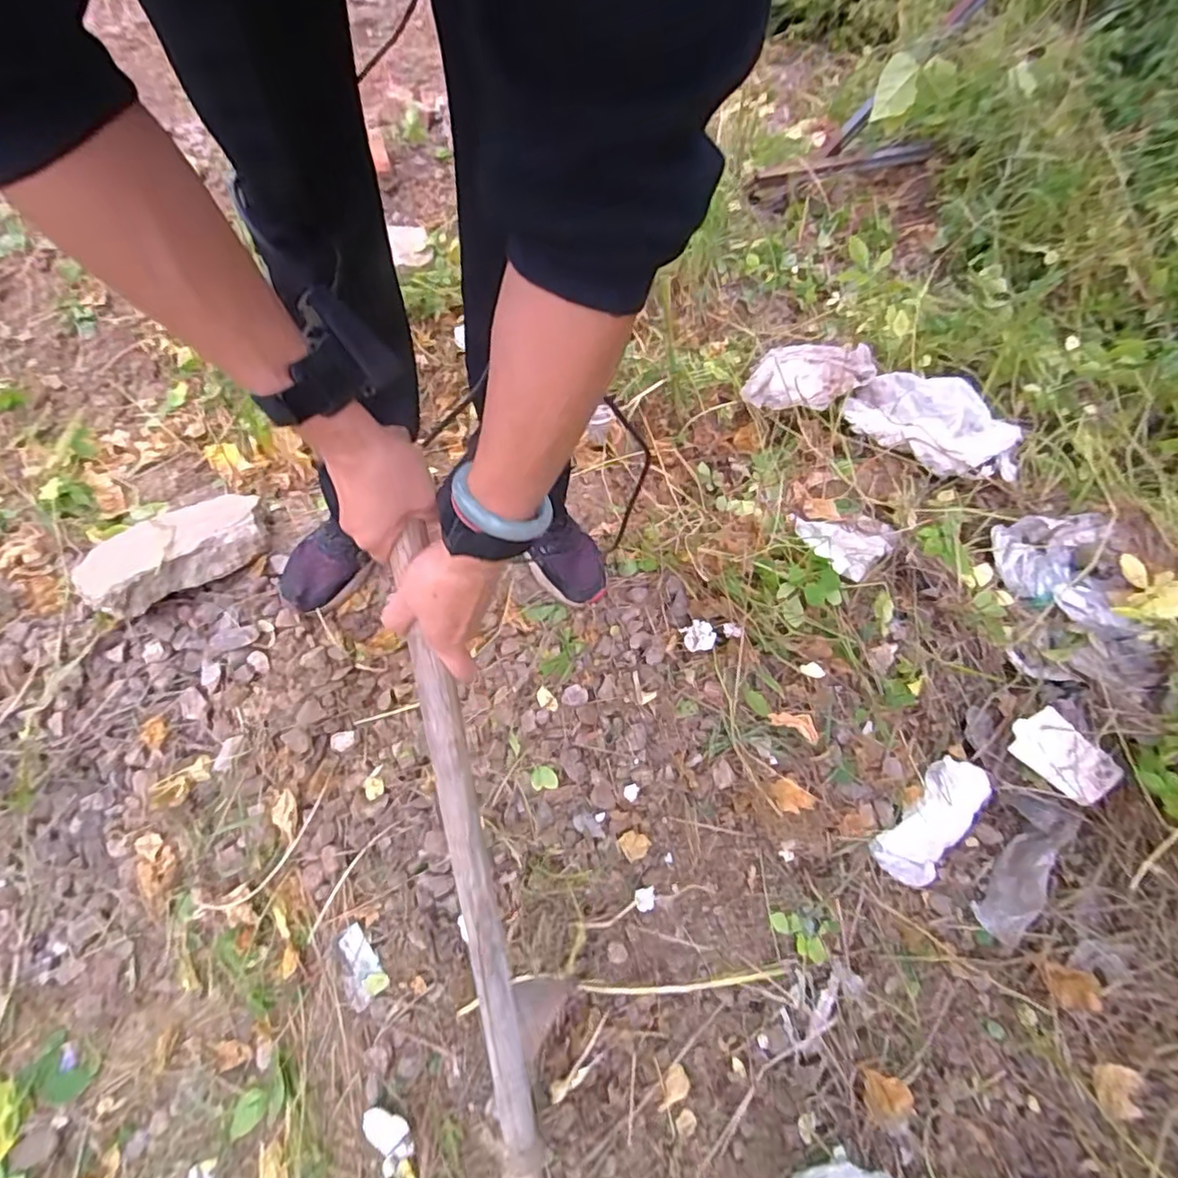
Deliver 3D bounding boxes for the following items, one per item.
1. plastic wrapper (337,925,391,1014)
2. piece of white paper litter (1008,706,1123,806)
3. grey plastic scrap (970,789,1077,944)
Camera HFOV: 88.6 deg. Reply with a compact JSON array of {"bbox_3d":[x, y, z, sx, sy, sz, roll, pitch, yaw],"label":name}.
[{"bbox_3d":[-0.259,0.428,0.689,0.040,0.012,0.083,-22,64,-13],"label":"plastic wrapper"},{"bbox_3d":[0.577,0.205,0.733,0.124,0.023,0.071,43,92,1],"label":"piece of white paper litter"},{"bbox_3d":[0.537,0.344,0.743,0.079,0.033,0.181,28,64,13],"label":"grey plastic scrap"}]

